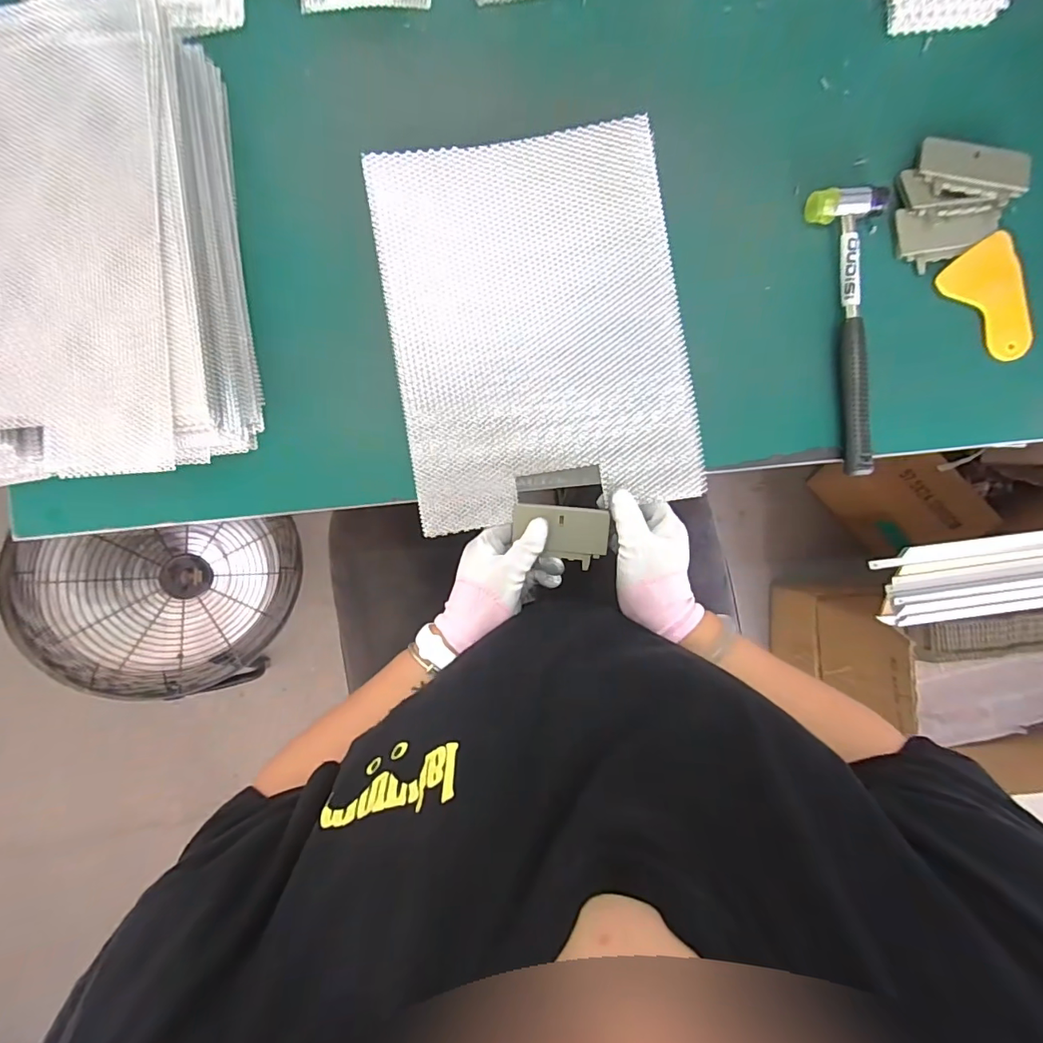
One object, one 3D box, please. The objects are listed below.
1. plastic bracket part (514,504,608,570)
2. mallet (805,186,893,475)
[{"bbox_3d":[0.036,0.012,0.452,0.084,0.017,0.051,5,89,3],"label":"plastic bracket part"},{"bbox_3d":[0.287,-0.163,0.430,0.060,0.024,0.241,-4,90,1],"label":"mallet"}]

